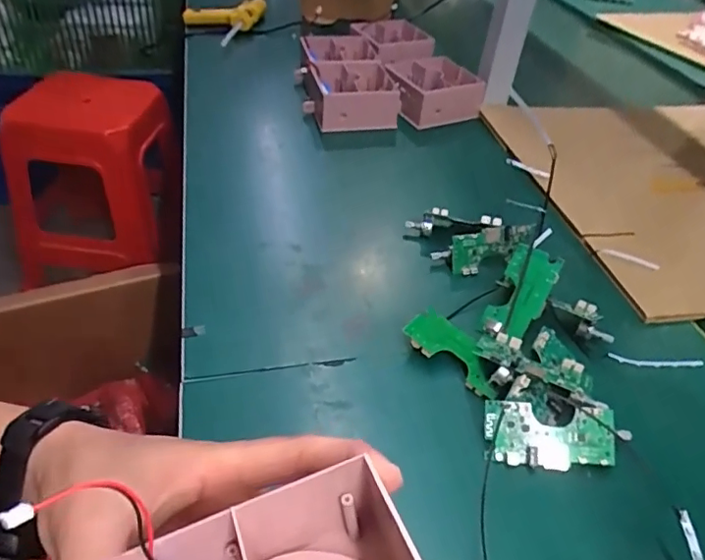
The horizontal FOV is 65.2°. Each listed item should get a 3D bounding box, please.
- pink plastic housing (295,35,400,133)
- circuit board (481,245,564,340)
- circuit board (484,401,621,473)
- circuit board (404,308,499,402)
[{"bbox_3d":[-0.015,-0.285,0.769,0.111,0.066,0.224,-5,42,-13],"label":"pink plastic housing"},{"bbox_3d":[0.140,0.011,0.457,0.041,0.019,0.083,25,78,19],"label":"circuit board"},{"bbox_3d":[0.135,0.106,0.376,0.087,0.007,0.042,1,82,4],"label":"circuit board"},{"bbox_3d":[0.081,0.054,0.430,0.082,0.010,0.038,36,55,13],"label":"circuit board"}]

